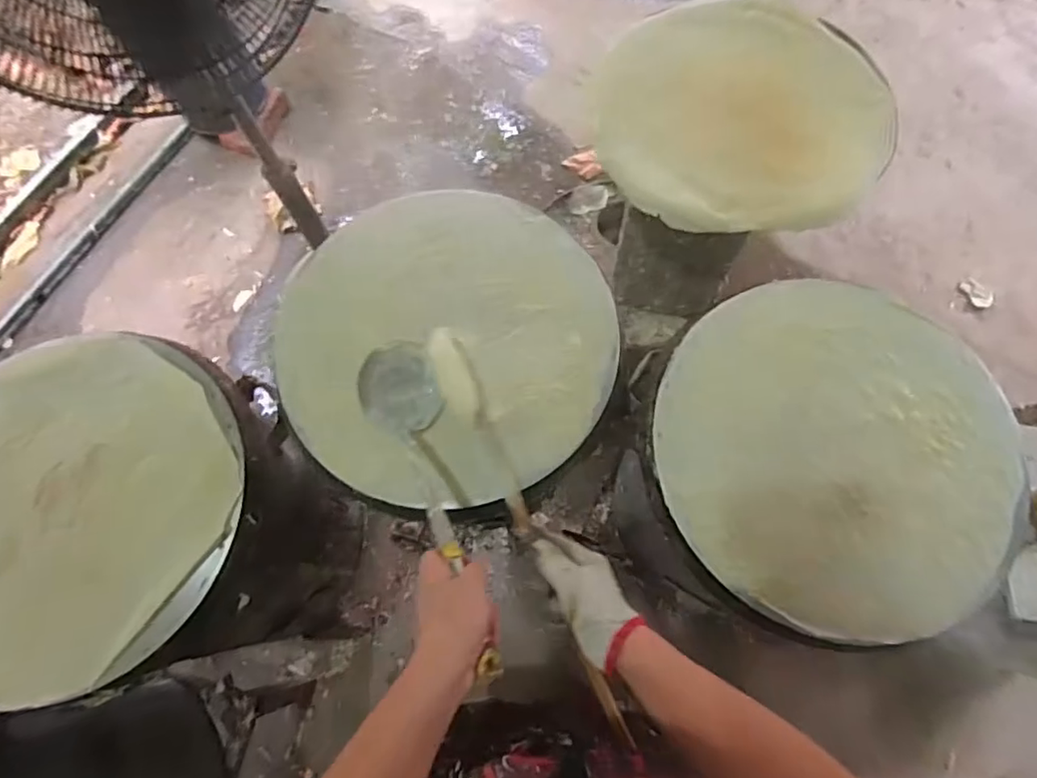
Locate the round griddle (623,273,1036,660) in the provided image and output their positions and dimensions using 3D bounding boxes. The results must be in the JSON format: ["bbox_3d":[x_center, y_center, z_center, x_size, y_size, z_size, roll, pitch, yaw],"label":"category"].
[{"bbox_3d":[0.331,0.071,0.634,0.374,0.042,0.377,0,71,1],"label":"round griddle"}]

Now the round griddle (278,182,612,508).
[{"bbox_3d":[-0.080,-0.070,0.680,0.374,0.051,0.389,0,71,1],"label":"round griddle"}]

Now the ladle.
[{"bbox_3d":[-0.083,0.095,0.541,0.078,0.074,0.345,-20,49,-5],"label":"ladle"}]

